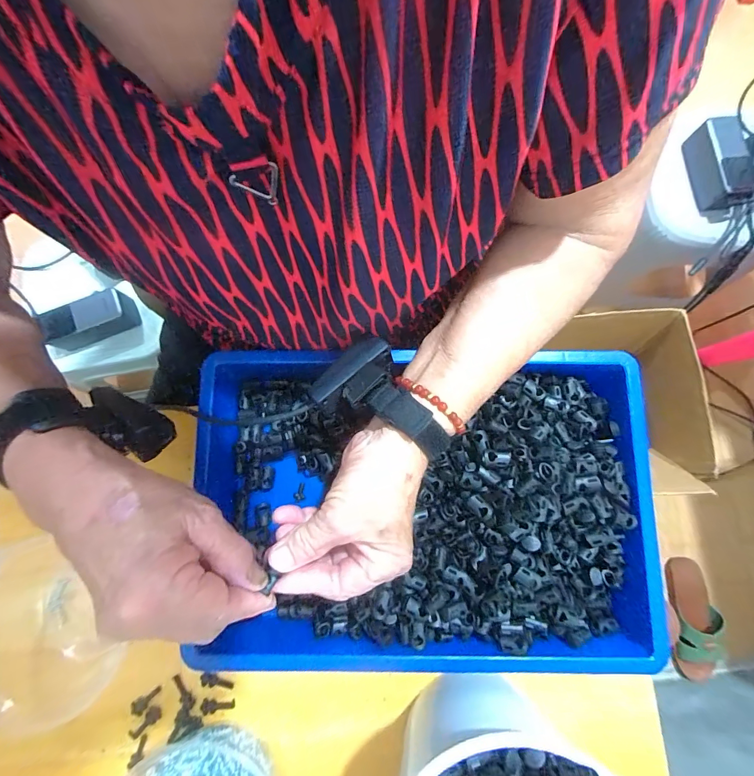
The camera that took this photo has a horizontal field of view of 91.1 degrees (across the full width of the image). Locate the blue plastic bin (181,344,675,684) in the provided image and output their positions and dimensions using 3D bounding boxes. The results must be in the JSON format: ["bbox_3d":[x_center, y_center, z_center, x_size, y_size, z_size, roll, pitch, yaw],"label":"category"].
[{"bbox_3d":[0.036,0.096,0.318,0.373,0.069,0.264,-1,80,0],"label":"blue plastic bin"}]

